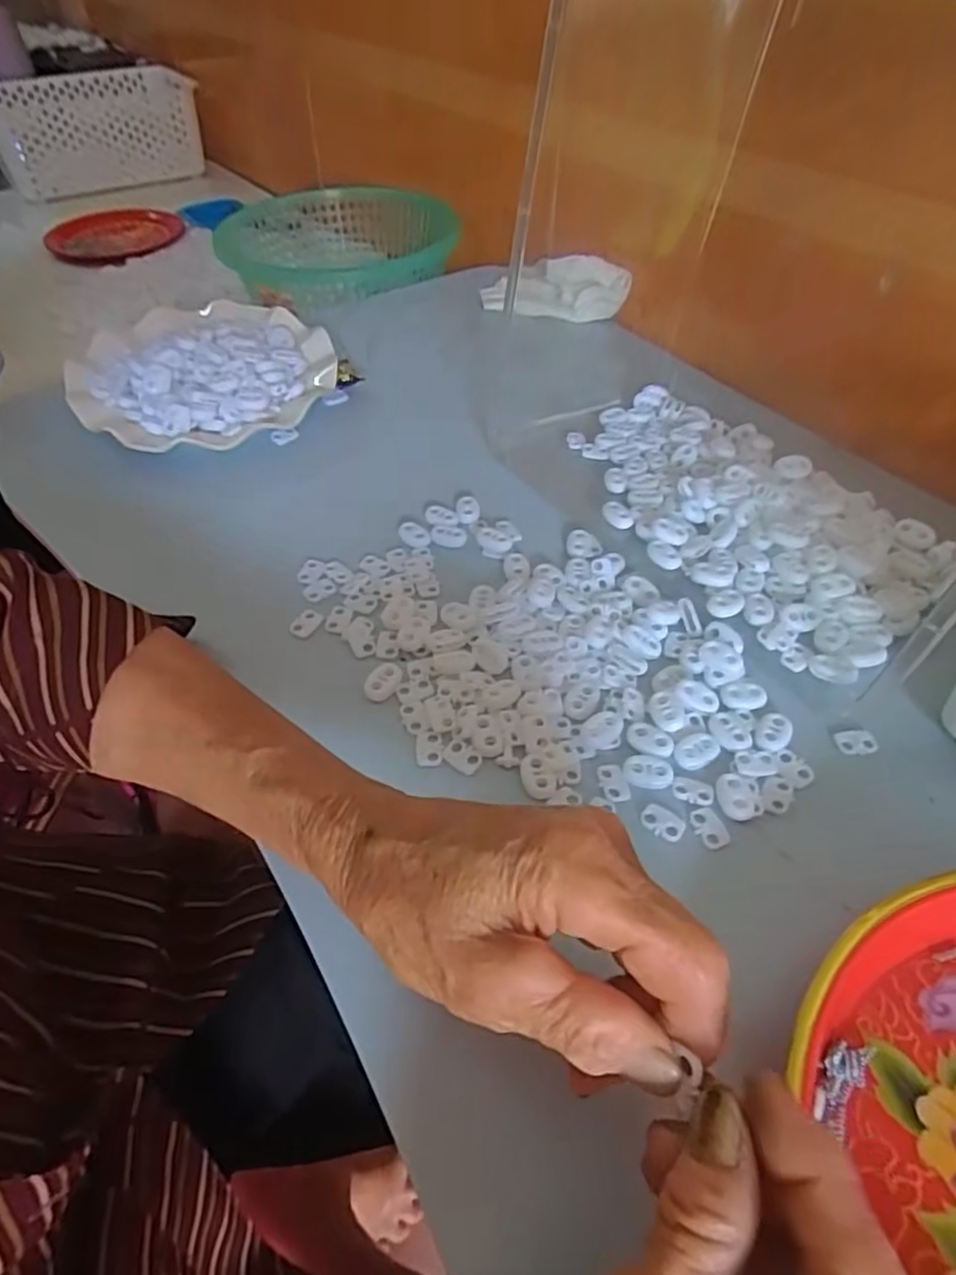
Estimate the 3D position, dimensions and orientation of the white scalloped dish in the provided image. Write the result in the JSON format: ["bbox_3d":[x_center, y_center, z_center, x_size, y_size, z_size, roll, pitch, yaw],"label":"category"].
[{"bbox_3d":[-0.198,-0.196,0.501,0.181,0.027,0.161,-28,54,-22],"label":"white scalloped dish"}]

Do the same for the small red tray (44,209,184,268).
[{"bbox_3d":[-0.477,-0.532,0.920,0.172,0.022,0.159,26,54,22],"label":"small red tray"}]

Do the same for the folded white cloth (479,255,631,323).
[{"bbox_3d":[0.066,-0.305,0.596,0.125,0.050,0.035,9,50,8],"label":"folded white cloth"}]

